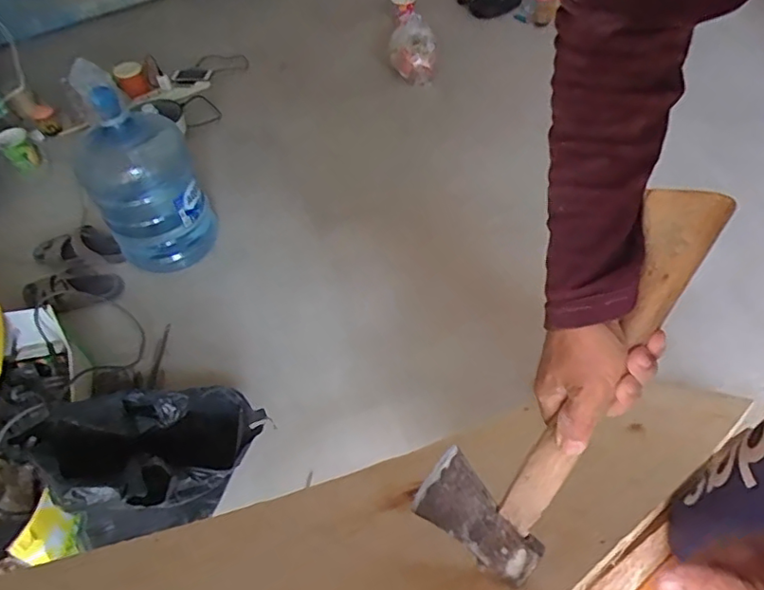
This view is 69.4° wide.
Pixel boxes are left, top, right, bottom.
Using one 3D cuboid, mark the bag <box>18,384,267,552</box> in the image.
[{"bbox_3d":[-0.374,0.278,0.969,0.312,0.301,0.194,-27,53,-16],"label":"bag"}]

